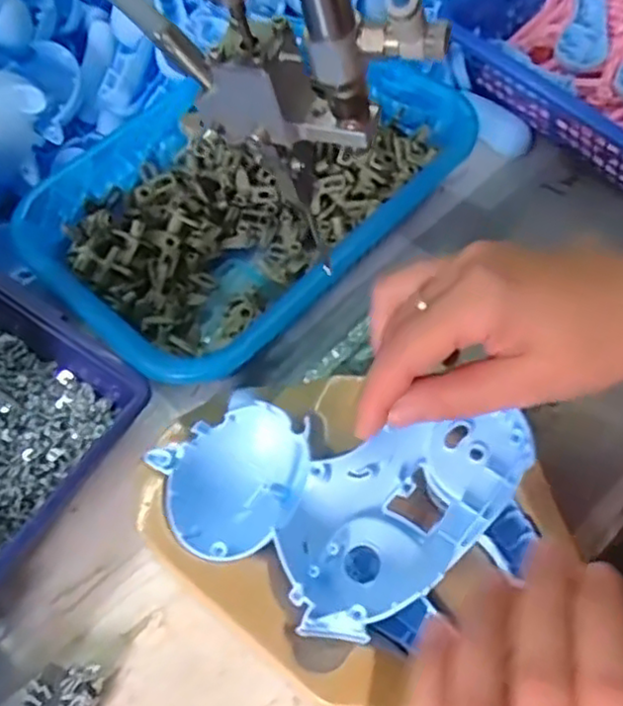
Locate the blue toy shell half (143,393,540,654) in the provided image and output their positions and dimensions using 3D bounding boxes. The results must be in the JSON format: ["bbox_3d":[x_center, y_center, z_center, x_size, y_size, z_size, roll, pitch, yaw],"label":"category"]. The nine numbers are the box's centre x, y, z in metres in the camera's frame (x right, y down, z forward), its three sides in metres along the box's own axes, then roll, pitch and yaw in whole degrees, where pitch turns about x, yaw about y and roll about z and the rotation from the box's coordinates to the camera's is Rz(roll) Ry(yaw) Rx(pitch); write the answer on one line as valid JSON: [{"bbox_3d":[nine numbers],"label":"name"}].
[{"bbox_3d":[0.012,0.071,0.299,0.162,0.044,0.096,8,65,6],"label":"blue toy shell half"}]

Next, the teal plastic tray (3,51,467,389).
[{"bbox_3d":[-0.043,-0.104,0.432,0.262,0.057,0.199,-42,64,-17],"label":"teal plastic tray"}]

